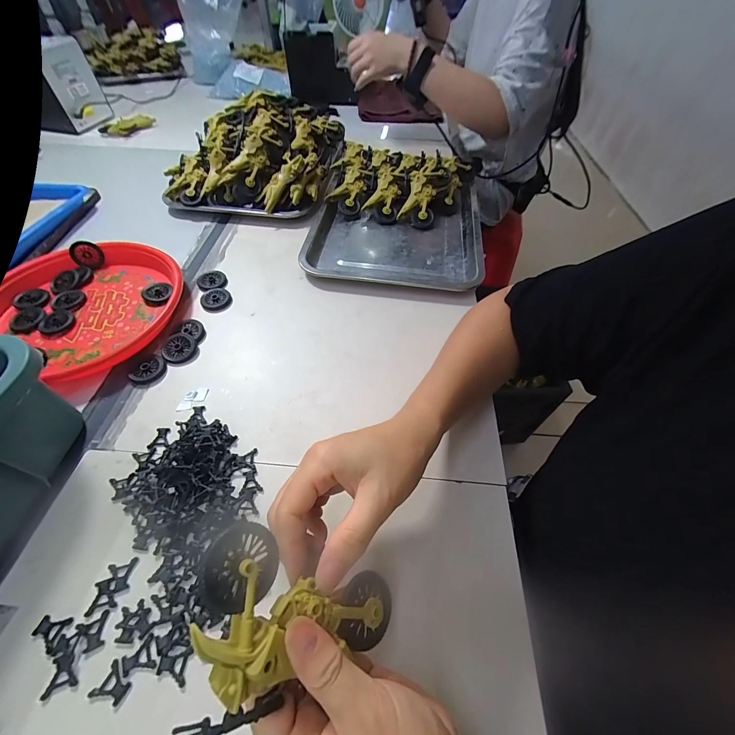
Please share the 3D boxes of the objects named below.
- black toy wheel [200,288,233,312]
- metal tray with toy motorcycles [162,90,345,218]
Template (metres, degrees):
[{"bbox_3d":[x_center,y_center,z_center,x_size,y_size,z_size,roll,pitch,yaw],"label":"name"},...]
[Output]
[{"bbox_3d":[-0.201,-0.090,0.431,0.036,0.008,0.036,1,53,-2],"label":"black toy wheel"},{"bbox_3d":[-0.195,-0.411,0.612,0.272,0.092,0.340,8,54,3],"label":"metal tray with toy motorcycles"}]

